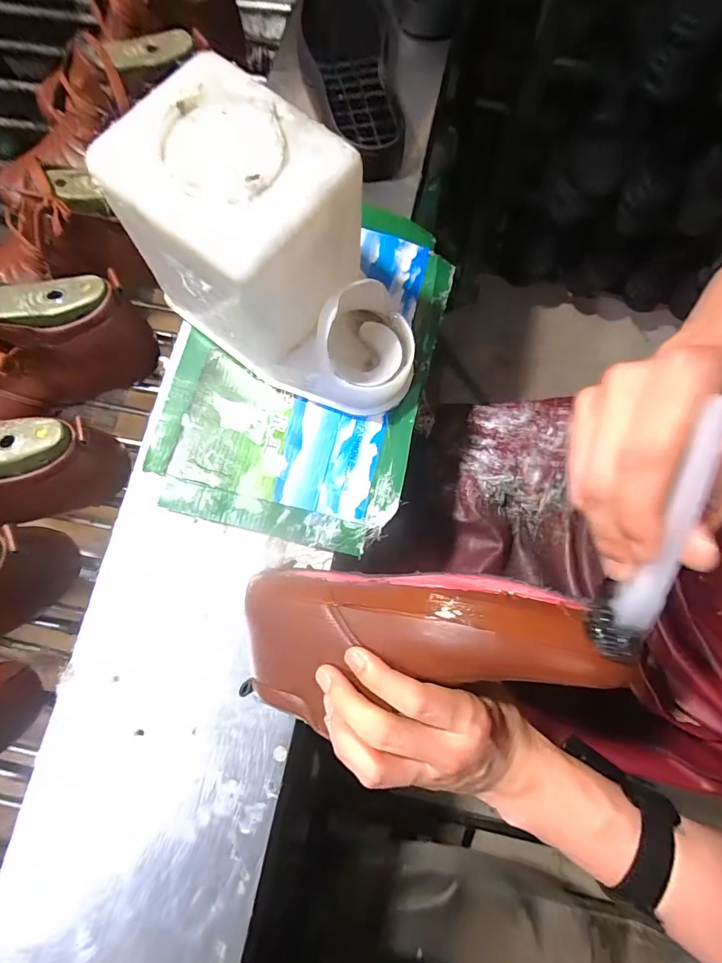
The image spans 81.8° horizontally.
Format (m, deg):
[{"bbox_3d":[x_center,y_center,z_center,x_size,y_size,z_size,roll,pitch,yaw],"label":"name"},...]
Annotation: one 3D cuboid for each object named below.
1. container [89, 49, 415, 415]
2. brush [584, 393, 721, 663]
[{"bbox_3d":[-0.058,-0.165,0.346,0.227,0.173,0.133,37,81,8],"label":"container"},{"bbox_3d":[0.137,0.033,0.193,0.019,0.027,0.138,4,121,2],"label":"brush"}]

